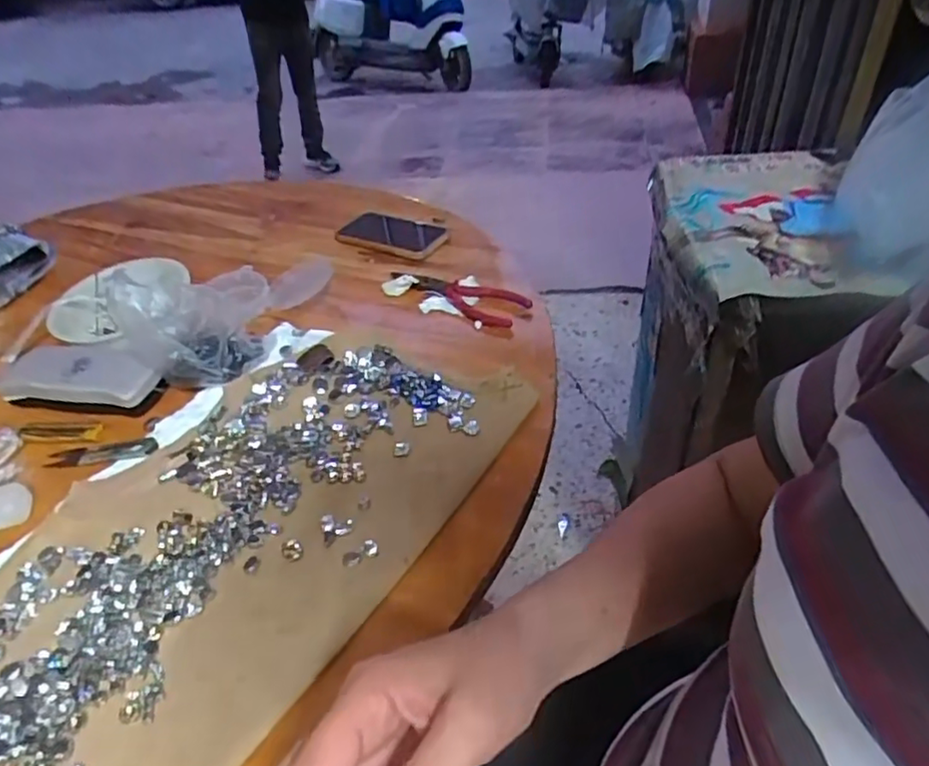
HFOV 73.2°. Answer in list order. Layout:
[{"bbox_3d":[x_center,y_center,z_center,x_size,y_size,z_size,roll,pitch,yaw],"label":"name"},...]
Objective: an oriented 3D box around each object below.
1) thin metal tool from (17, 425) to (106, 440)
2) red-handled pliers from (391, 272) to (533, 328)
[{"bbox_3d":[-0.367,0.045,0.568,0.078,0.006,0.018,-1,41,4],"label":"thin metal tool"},{"bbox_3d":[-0.009,-0.095,0.660,0.160,0.020,0.045,17,45,23],"label":"red-handled pliers"}]

